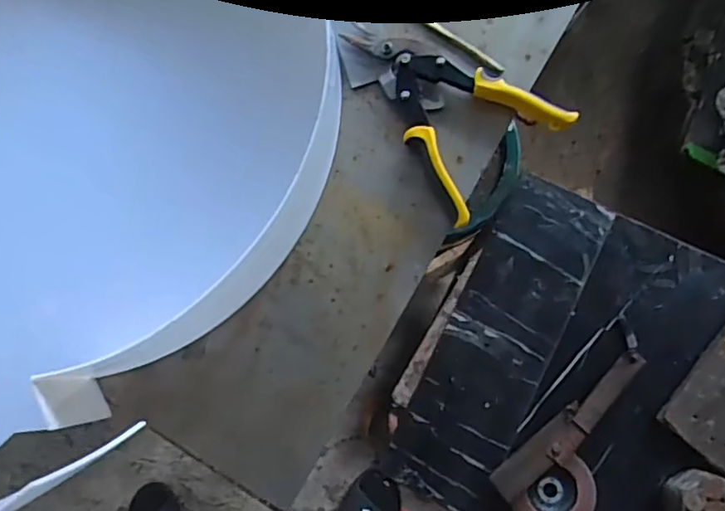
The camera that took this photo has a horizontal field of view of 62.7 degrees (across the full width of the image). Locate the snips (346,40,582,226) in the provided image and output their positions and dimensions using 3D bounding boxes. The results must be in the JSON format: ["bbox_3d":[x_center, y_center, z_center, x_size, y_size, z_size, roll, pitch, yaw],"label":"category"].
[{"bbox_3d":[0.100,-0.151,0.573,0.148,0.031,0.212,-30,81,-2],"label":"snips"}]

